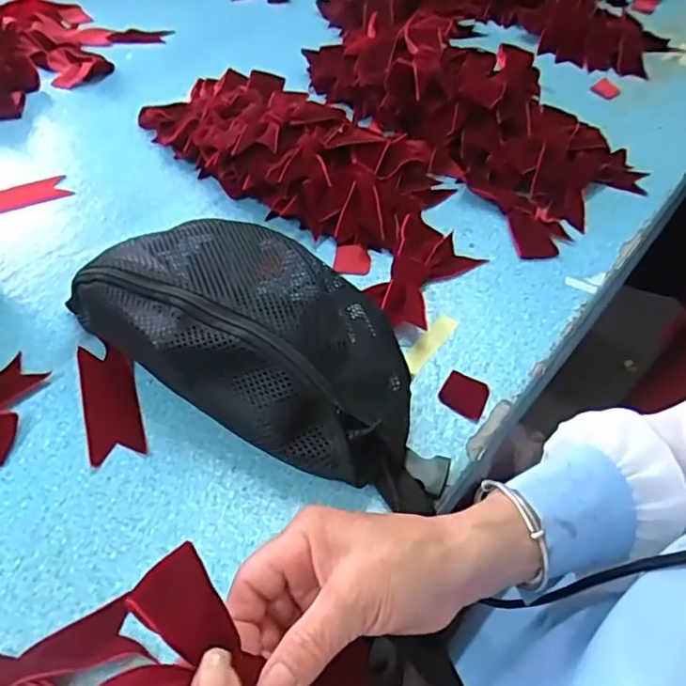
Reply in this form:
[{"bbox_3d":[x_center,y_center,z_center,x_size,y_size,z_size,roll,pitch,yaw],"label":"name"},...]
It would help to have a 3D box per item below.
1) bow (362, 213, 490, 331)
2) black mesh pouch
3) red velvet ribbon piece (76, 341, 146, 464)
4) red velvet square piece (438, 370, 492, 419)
[{"bbox_3d":[0.065,-0.063,0.522,0.076,0.023,0.127,29,55,22],"label":"bow"},{"bbox_3d":[-0.059,-0.003,0.430,0.248,0.085,0.155,34,57,25],"label":"black mesh pouch"},{"bbox_3d":[-0.174,0.041,0.446,0.038,0.006,0.104,-15,51,-14],"label":"red velvet ribbon piece"},{"bbox_3d":[0.093,0.037,0.450,0.035,0.004,0.036,25,53,19],"label":"red velvet square piece"}]

